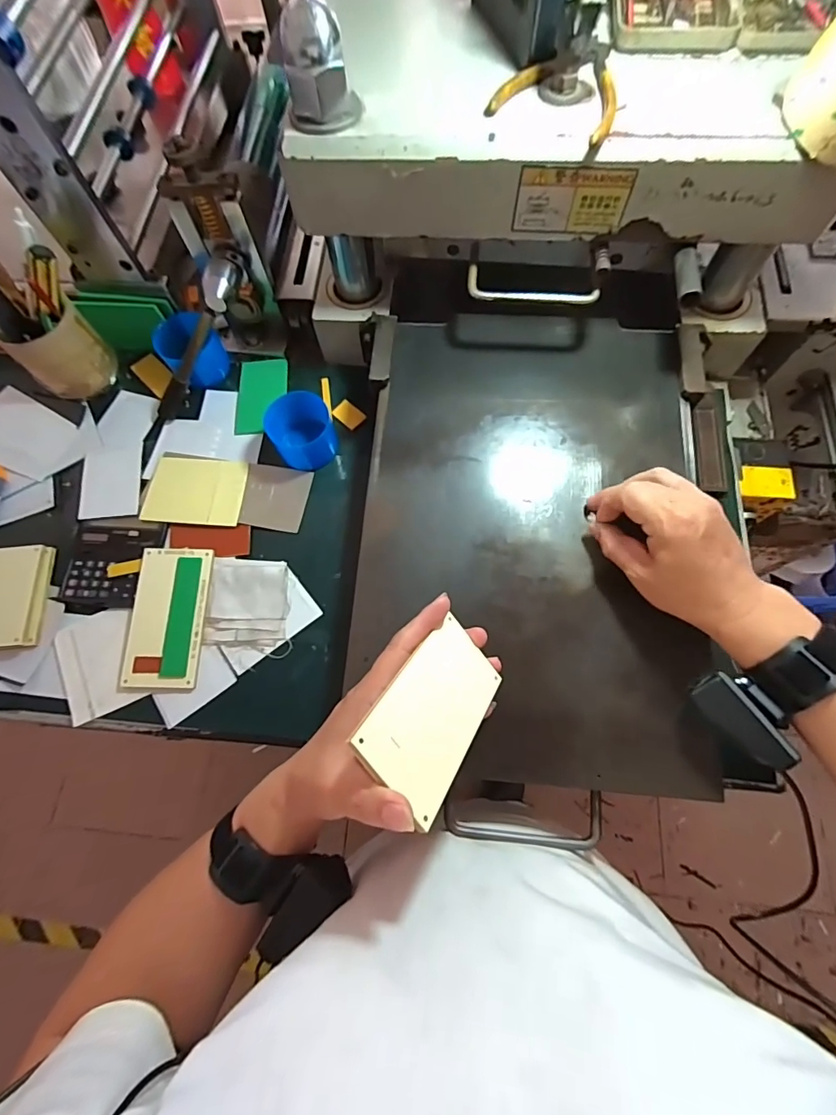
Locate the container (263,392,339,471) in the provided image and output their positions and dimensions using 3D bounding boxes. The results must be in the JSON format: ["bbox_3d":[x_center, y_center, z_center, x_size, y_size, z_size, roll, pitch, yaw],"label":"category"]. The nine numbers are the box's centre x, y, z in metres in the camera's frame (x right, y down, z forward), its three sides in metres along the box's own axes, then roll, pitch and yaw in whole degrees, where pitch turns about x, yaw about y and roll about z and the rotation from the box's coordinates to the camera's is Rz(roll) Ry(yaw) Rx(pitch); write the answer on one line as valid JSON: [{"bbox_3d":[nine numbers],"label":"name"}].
[{"bbox_3d":[-0.119,-0.132,0.495,0.065,0.051,0.057,-29,72,-8],"label":"container"}]

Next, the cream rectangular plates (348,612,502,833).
[{"bbox_3d":[0.016,0.096,0.307,0.064,0.004,0.127,52,40,-4],"label":"cream rectangular plates"}]

